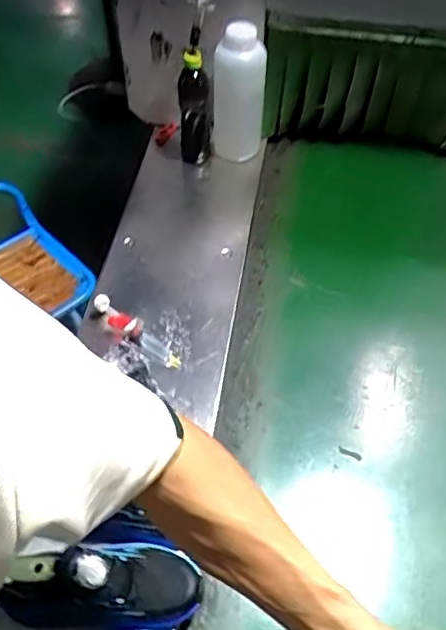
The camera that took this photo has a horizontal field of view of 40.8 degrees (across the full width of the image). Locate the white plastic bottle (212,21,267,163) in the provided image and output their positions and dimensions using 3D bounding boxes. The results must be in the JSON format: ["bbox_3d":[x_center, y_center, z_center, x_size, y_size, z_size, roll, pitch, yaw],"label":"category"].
[{"bbox_3d":[0.029,-0.408,1.115,0.095,0.244,0.091,1,52,-2],"label":"white plastic bottle"}]

